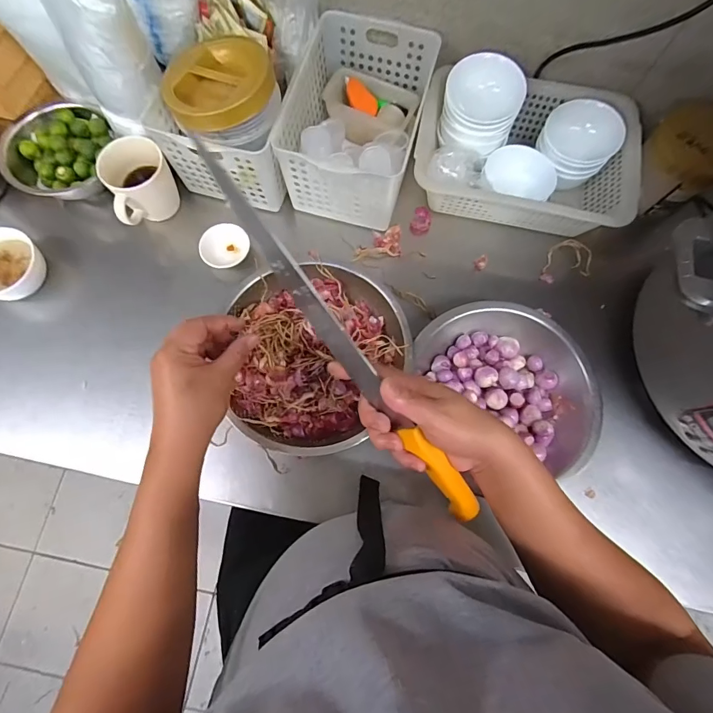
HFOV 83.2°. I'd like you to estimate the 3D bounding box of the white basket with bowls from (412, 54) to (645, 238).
[{"bbox_3d":[0.256,-0.325,0.614,0.312,0.128,0.232,13,74,2],"label":"white basket with bowls"}]

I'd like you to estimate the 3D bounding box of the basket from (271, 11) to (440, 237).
[{"bbox_3d":[0.000,-0.356,0.616,0.174,0.121,0.264,15,74,2],"label":"basket"}]

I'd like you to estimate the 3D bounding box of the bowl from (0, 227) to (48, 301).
[{"bbox_3d":[-0.523,-0.133,0.604,0.095,0.054,0.105,14,74,2],"label":"bowl"}]

